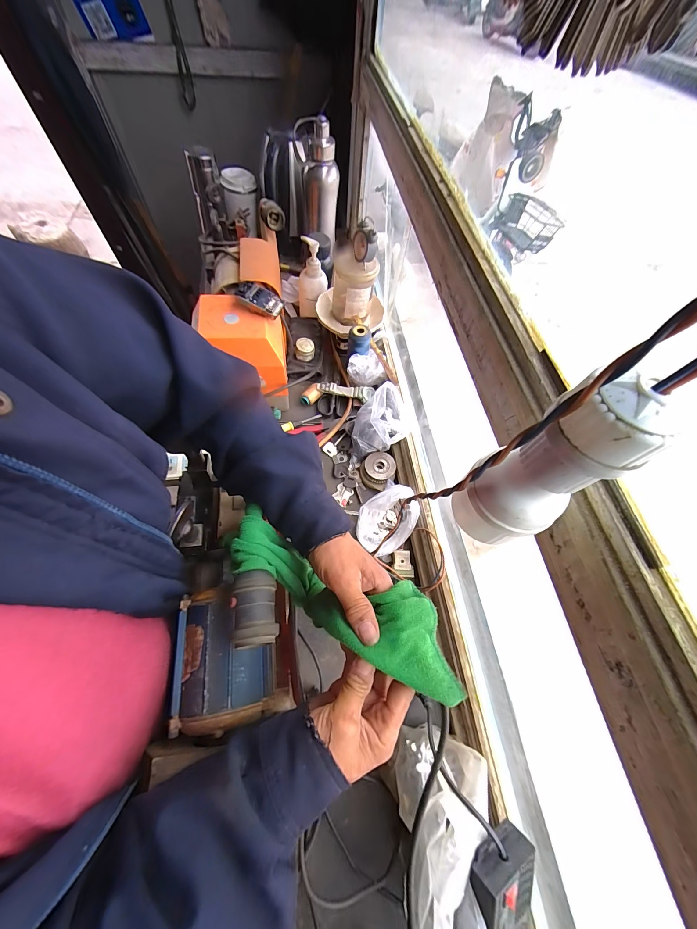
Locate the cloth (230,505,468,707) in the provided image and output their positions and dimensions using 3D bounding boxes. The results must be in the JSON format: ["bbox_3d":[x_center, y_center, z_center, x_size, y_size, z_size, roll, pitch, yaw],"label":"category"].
[{"bbox_3d":[-0.005,0.141,0.330,0.242,0.121,0.082,28,65,12],"label":"cloth"}]

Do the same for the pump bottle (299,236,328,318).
[{"bbox_3d":[-0.078,-0.399,0.683,0.062,0.155,0.049,18,39,5],"label":"pump bottle"}]

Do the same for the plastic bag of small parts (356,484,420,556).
[{"bbox_3d":[0.067,0.093,0.529,0.105,0.057,0.088,-28,68,-16],"label":"plastic bag of small parts"}]

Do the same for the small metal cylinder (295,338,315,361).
[{"bbox_3d":[-0.087,-0.234,0.636,0.037,0.033,0.035,-2,63,-5],"label":"small metal cylinder"}]

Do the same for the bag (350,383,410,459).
[{"bbox_3d":[0.059,-0.070,0.564,0.097,0.110,0.092,13,63,3],"label":"bag"}]

